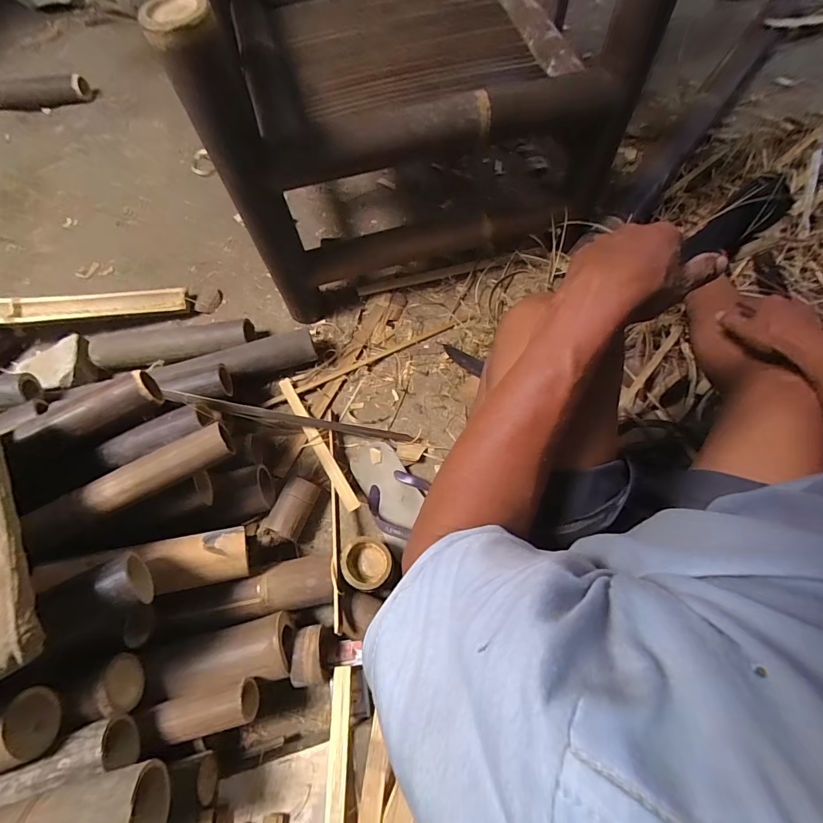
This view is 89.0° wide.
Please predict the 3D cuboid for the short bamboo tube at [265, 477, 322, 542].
[{"bbox_3d":[-0.192,0.160,0.693,0.057,0.051,0.092,20,69,11],"label":"short bamboo tube"}]

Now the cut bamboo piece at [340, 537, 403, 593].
[{"bbox_3d":[-0.064,0.237,0.646,0.082,0.071,0.073,15,68,9],"label":"cut bamboo piece"}]

